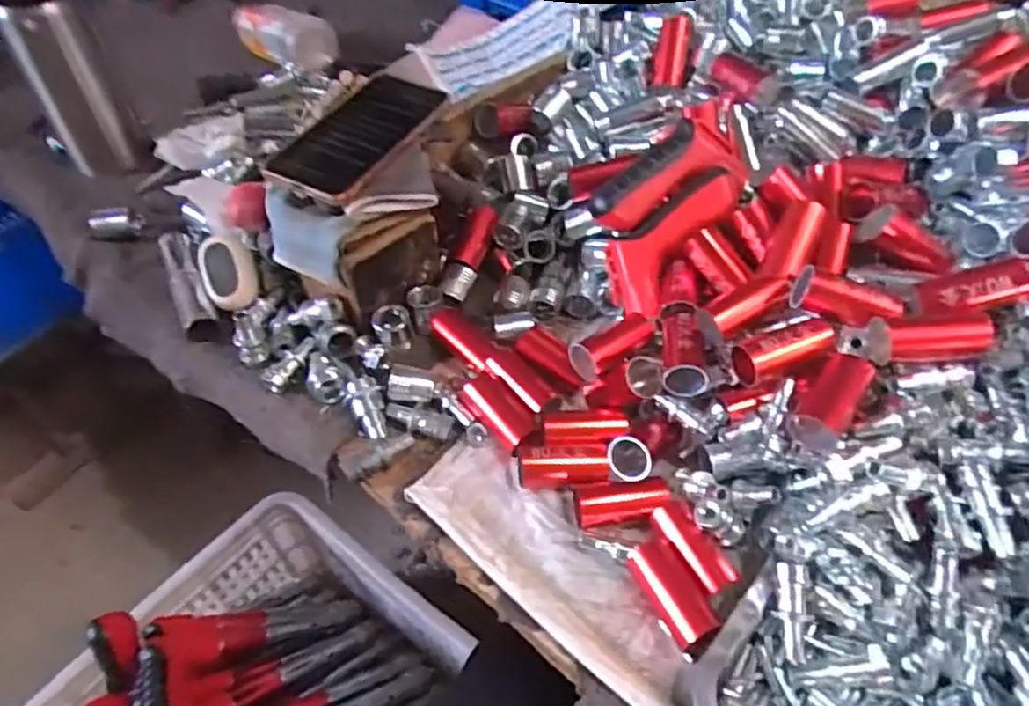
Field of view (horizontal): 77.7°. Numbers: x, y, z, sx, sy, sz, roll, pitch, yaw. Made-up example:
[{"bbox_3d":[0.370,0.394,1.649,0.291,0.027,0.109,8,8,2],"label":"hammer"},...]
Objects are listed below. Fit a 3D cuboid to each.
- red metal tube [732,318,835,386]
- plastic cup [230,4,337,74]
[{"bbox_3d":[0.176,-0.003,0.415,0.065,0.024,0.025,-24,53,-2],"label":"red metal tube"},{"bbox_3d":[-0.296,-0.402,0.826,0.171,0.061,0.078,36,58,26],"label":"plastic cup"}]

